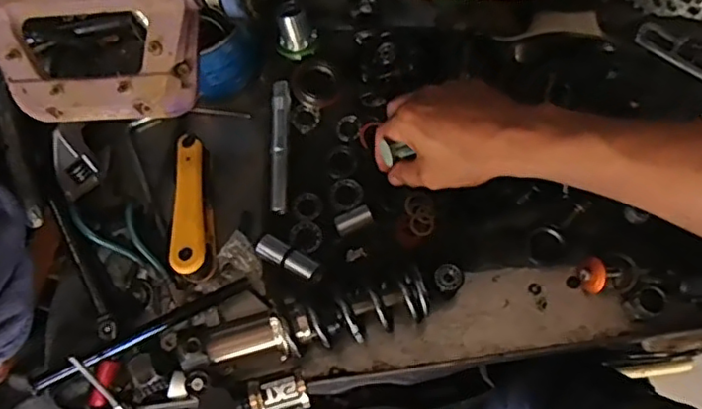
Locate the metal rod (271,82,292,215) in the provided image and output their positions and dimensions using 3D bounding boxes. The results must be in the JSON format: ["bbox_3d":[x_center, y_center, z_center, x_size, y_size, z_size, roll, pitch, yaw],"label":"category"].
[{"bbox_3d":[-0.065,-0.055,0.572,0.017,0.015,0.128,-2,70,3],"label":"metal rod"}]

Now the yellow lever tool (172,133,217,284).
[{"bbox_3d":[-0.138,0.001,0.541,0.027,0.042,0.130,-7,70,1],"label":"yellow lever tool"}]

